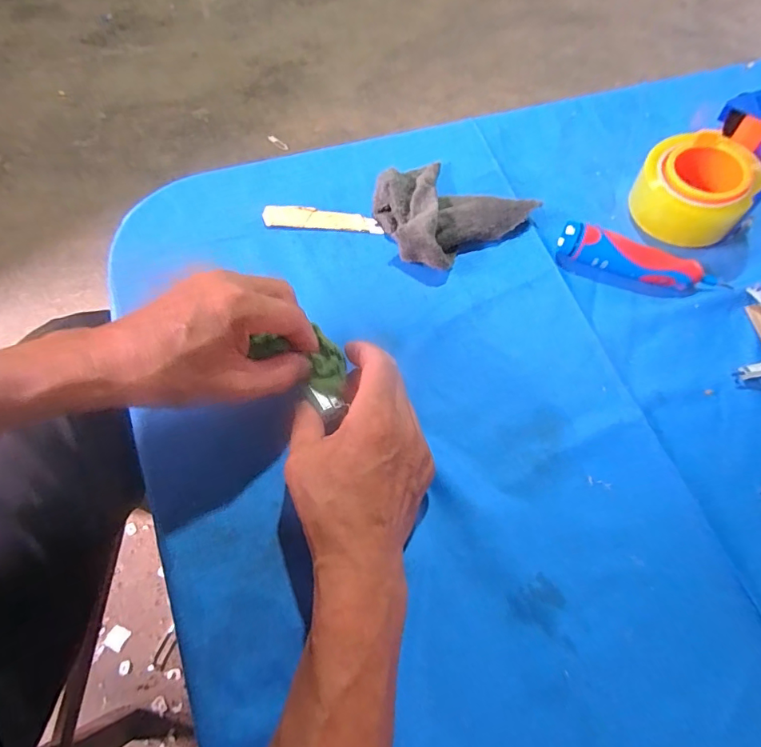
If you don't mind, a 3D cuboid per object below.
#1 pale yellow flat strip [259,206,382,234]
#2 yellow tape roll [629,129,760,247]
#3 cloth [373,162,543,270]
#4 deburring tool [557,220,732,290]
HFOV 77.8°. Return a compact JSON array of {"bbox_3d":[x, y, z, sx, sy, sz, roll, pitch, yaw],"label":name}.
[{"bbox_3d":[-0.054,-0.147,0.448,0.109,0.007,0.023,2,63,-2],"label":"pale yellow flat strip"},{"bbox_3d":[0.306,-0.181,0.460,0.101,0.062,0.101,1,63,-2],"label":"yellow tape roll"},{"bbox_3d":[0.058,-0.161,0.450,0.129,0.032,0.115,-32,69,-17],"label":"cloth"},{"bbox_3d":[0.238,-0.102,0.431,0.149,0.031,0.029,17,63,6],"label":"deburring tool"}]

